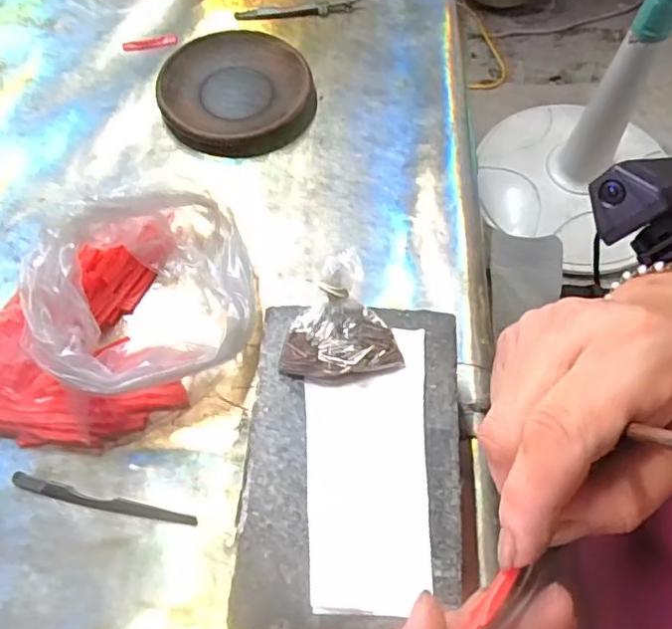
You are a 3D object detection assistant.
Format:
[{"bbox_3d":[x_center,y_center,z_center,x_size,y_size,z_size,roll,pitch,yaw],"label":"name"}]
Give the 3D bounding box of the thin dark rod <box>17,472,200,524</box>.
[{"bbox_3d":[-0.126,0.101,0.310,0.102,0.004,0.009,11,63,7],"label":"thin dark rod"}]

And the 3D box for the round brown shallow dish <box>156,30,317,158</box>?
[{"bbox_3d":[-0.075,-0.168,0.436,0.111,0.017,0.112,0,63,1],"label":"round brown shallow dish"}]

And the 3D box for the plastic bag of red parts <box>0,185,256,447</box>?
[{"bbox_3d":[-0.132,0.000,0.325,0.176,0.068,0.117,-28,66,-13],"label":"plastic bag of red parts"}]

